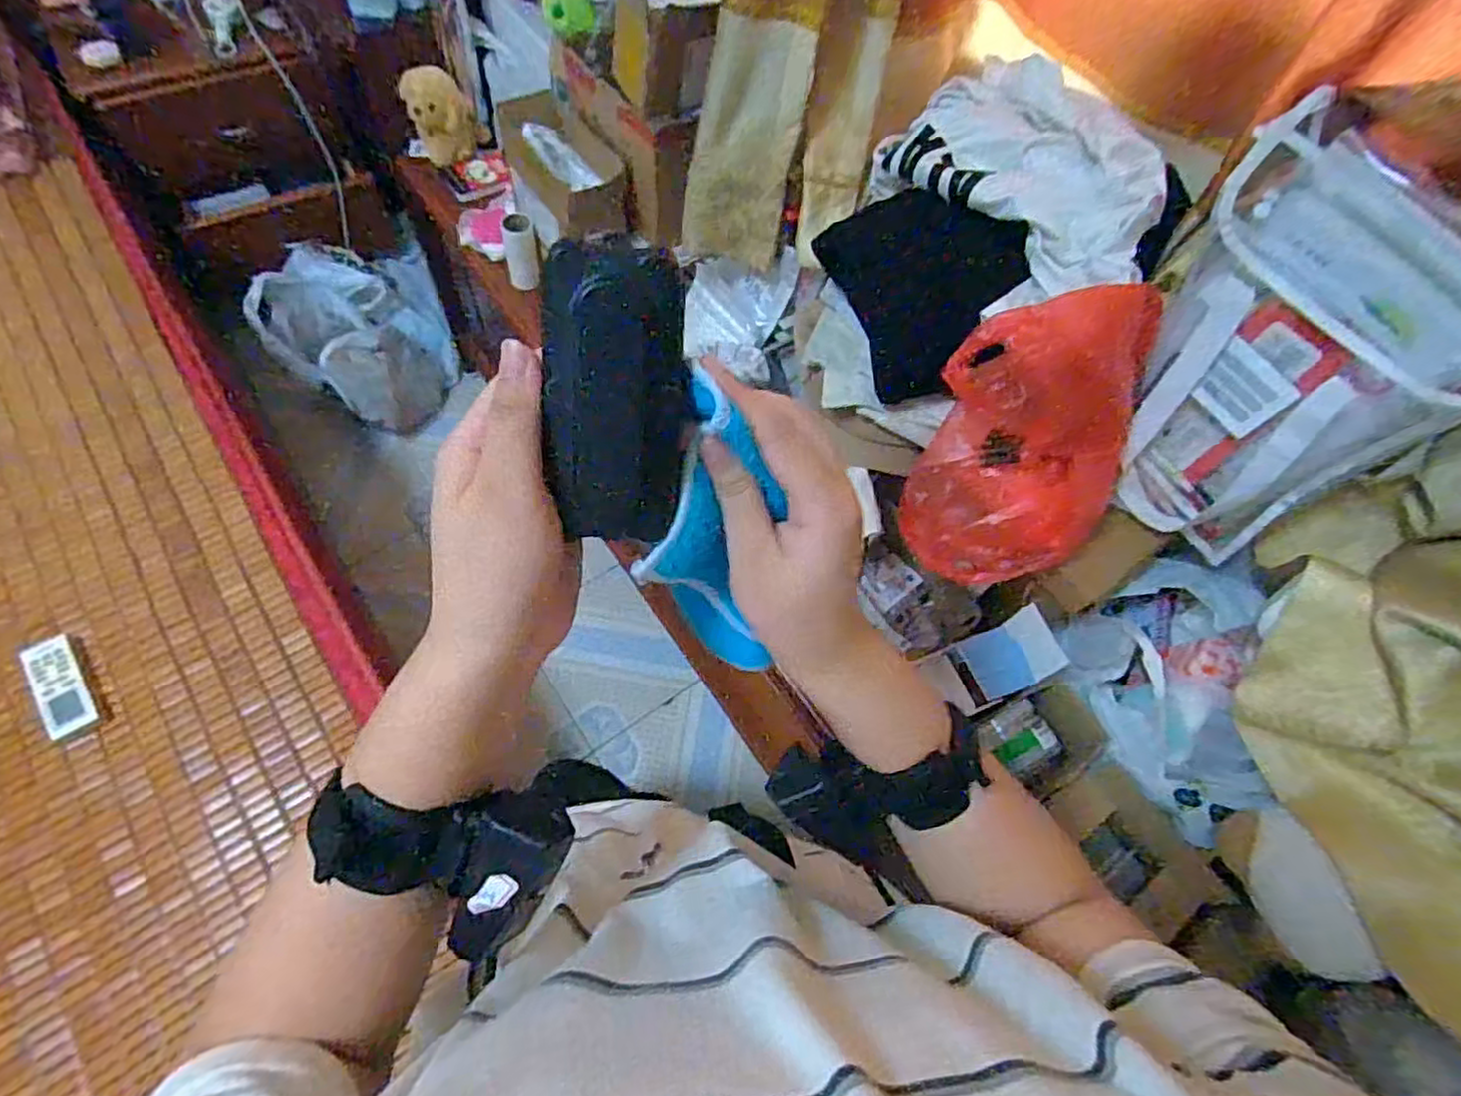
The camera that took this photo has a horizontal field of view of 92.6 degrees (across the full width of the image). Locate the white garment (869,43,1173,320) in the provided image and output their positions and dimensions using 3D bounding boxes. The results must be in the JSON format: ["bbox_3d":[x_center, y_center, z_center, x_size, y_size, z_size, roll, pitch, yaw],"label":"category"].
[{"bbox_3d":[0.257,-0.353,0.656,0.159,0.113,0.311,-13,66,-12],"label":"white garment"}]

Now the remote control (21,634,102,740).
[{"bbox_3d":[-0.753,0.153,0.785,0.043,0.021,0.126,-34,72,-20],"label":"remote control"}]

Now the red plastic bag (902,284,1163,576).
[{"bbox_3d":[0.271,-0.105,0.658,0.193,0.266,0.080,6,22,15],"label":"red plastic bag"}]

